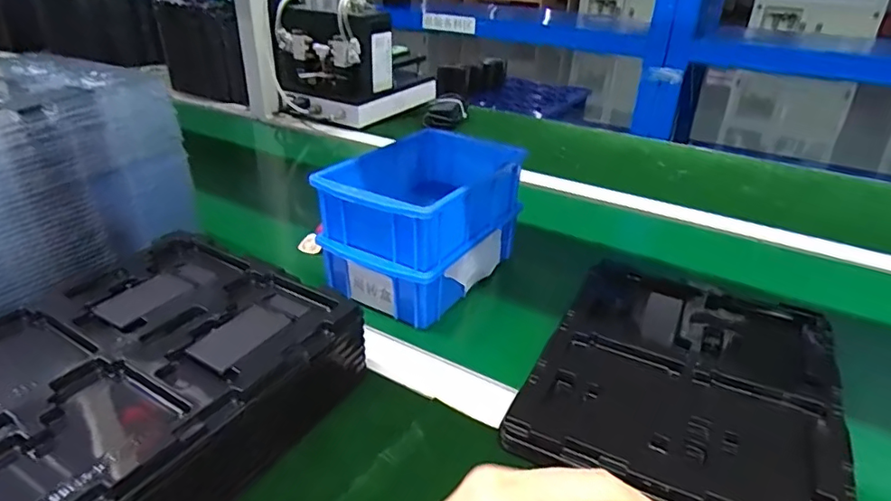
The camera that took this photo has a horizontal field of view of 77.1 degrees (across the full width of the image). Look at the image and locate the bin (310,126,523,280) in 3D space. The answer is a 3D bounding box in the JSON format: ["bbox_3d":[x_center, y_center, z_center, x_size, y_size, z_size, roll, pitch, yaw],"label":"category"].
[{"bbox_3d":[-0.019,-0.057,0.558,0.126,0.067,0.199,18,33,28],"label":"bin"}]

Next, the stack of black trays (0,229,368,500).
[{"bbox_3d":[-0.216,0.095,0.379,0.209,0.067,0.269,19,33,28],"label":"stack of black trays"}]

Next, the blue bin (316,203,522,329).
[{"bbox_3d":[-0.022,-0.002,0.579,0.124,0.058,0.178,18,33,27],"label":"blue bin"}]

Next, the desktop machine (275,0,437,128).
[{"bbox_3d":[-0.176,-0.366,1.067,0.208,0.234,0.264,18,33,27],"label":"desktop machine"}]

